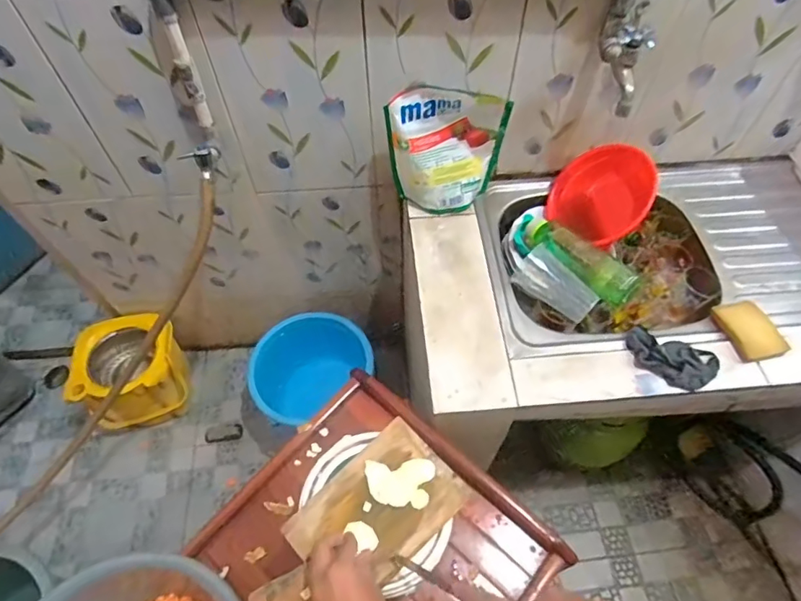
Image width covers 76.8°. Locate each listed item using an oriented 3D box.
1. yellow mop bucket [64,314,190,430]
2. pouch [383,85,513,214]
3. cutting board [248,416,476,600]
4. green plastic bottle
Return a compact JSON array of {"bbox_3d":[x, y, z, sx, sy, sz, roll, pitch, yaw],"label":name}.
[{"bbox_3d":[-0.747,0.210,1.429,0.273,0.286,0.219,-16,59,-10],"label":"yellow mop bucket"},{"bbox_3d":[0.083,-0.263,0.898,0.204,0.220,0.076,-5,58,-3],"label":"pouch"},{"bbox_3d":[-0.054,0.255,0.571,0.255,0.017,0.124,-34,63,-18],"label":"cutting board"},{"bbox_3d":[0.324,-0.076,0.905,0.072,0.077,0.210,-32,62,-18],"label":"green plastic bottle"}]

